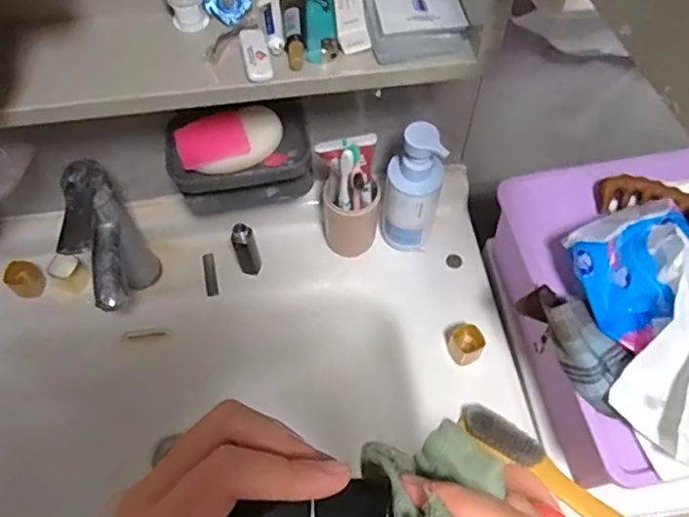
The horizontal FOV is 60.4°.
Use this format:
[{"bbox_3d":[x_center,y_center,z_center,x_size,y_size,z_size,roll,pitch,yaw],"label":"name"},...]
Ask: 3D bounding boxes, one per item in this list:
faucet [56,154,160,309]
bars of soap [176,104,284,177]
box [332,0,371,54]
[{"bbox_3d":[-0.221,0.005,0.578,0.044,0.179,0.119,-14,61,-8],"label":"faucet"},{"bbox_3d":[-0.100,-0.105,0.524,0.091,0.020,0.051,-19,61,-11],"label":"bars of soap"},{"bbox_3d":[0.003,-0.183,0.438,0.023,0.022,0.062,-7,60,-4],"label":"box"}]

